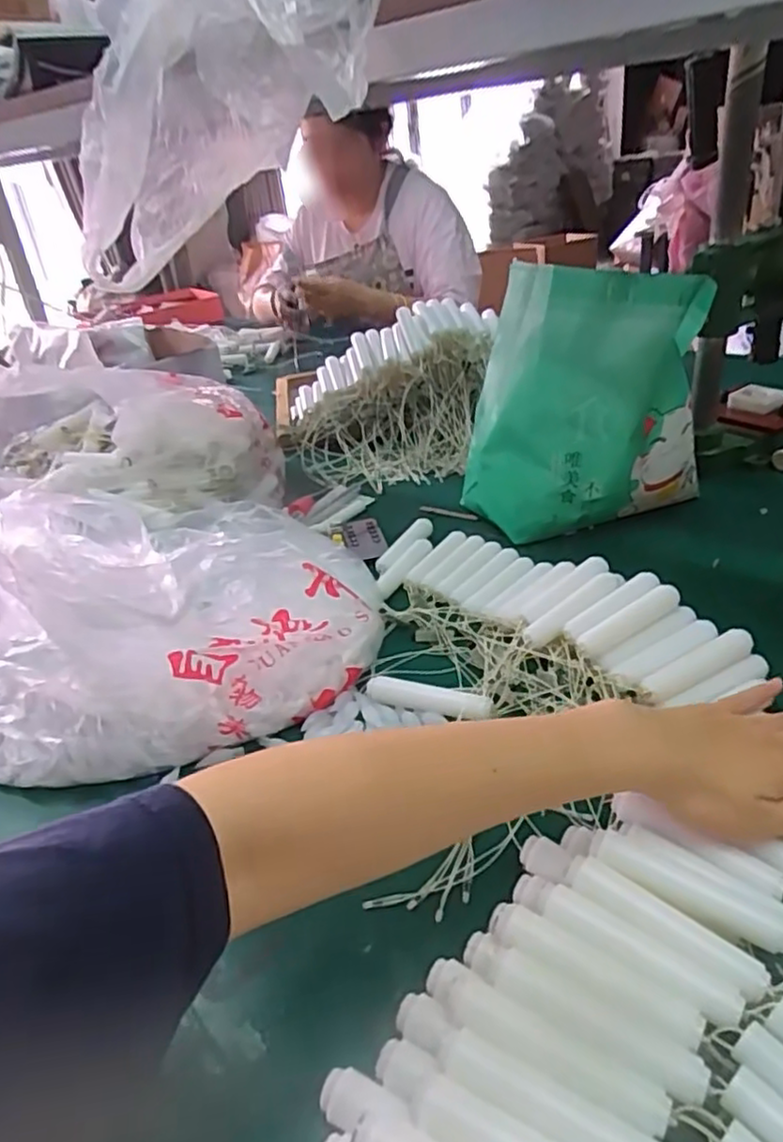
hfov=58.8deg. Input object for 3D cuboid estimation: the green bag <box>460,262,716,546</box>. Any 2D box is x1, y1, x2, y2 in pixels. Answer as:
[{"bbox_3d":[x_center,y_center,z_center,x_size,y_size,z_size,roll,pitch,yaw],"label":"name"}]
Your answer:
[{"bbox_3d":[0.176,-0.155,0.656,0.218,0.237,0.118,5,34,17],"label":"green bag"}]

